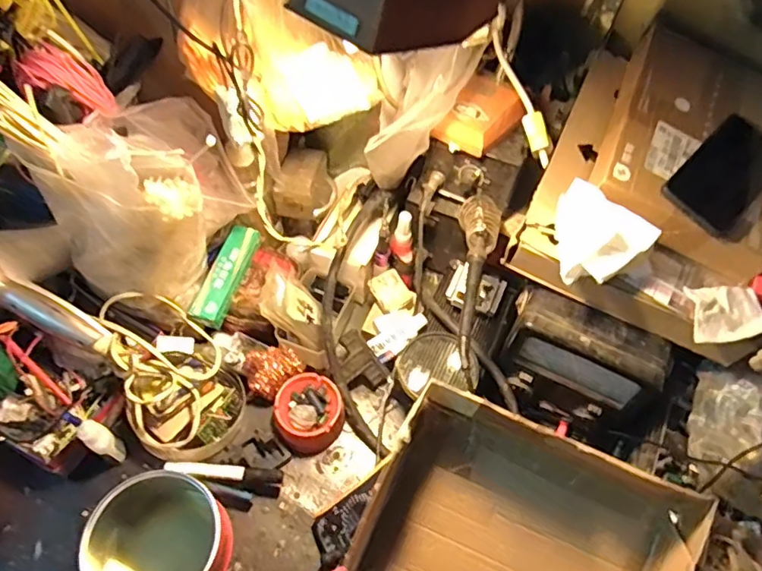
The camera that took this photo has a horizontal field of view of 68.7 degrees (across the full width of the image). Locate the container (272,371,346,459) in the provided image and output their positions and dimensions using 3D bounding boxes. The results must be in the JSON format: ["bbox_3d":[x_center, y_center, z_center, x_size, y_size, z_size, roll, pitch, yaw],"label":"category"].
[{"bbox_3d":[-0.089,0.157,0.683,0.084,0.033,0.084,1,59,-2],"label":"container"}]

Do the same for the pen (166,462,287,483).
[{"bbox_3d":[-0.180,0.214,0.640,0.131,0.015,0.018,3,59,-1],"label":"pen"}]

